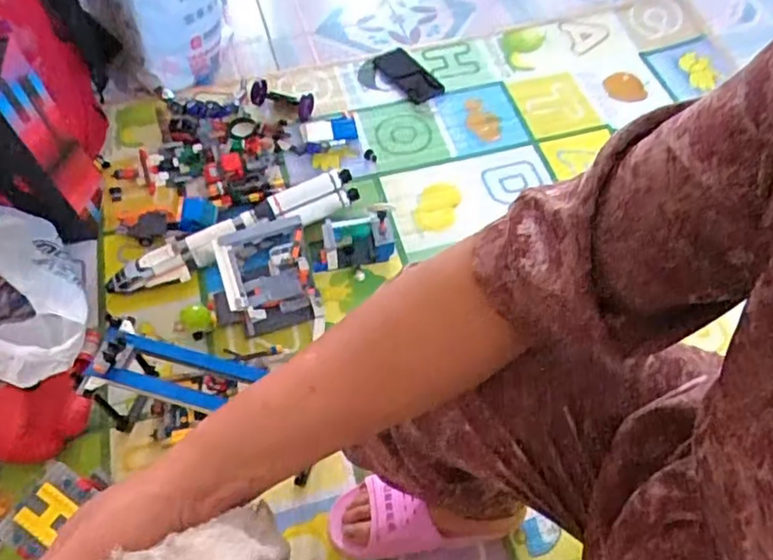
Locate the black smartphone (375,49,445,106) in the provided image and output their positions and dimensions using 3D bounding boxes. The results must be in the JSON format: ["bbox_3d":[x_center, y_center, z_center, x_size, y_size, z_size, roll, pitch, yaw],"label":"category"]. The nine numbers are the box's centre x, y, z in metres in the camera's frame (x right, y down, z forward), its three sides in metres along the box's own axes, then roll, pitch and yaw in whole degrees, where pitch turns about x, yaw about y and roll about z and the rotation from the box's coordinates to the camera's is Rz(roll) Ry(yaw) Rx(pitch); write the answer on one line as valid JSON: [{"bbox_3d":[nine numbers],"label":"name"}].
[{"bbox_3d":[0.047,-0.419,1.260,0.086,0.016,0.174,-31,57,-18],"label":"black smartphone"}]

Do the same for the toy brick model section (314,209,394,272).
[{"bbox_3d":[-0.054,-0.066,1.007,0.126,0.096,0.049,-3,57,-3],"label":"toy brick model section"}]

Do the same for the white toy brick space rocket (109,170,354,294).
[{"bbox_3d":[-0.244,-0.073,1.002,0.423,0.088,0.090,-20,60,-14],"label":"white toy brick space rocket"}]

